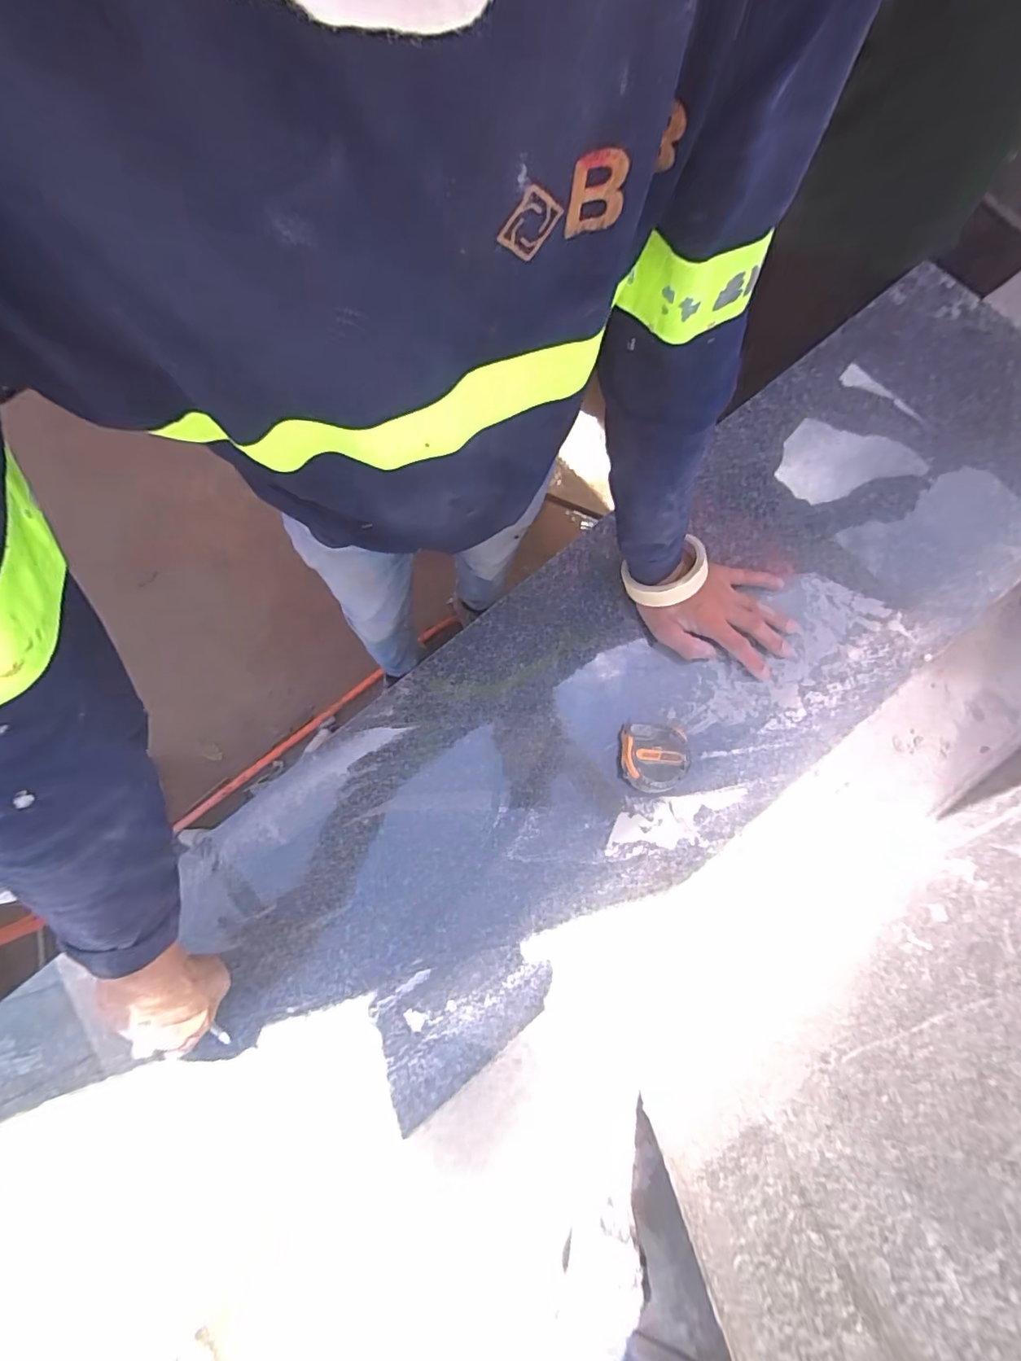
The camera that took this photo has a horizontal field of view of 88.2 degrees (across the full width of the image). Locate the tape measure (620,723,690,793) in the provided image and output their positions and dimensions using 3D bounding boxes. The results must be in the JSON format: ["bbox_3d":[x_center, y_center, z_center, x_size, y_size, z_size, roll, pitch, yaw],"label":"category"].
[{"bbox_3d":[0.154,0.085,0.564,0.065,0.051,0.069,4,82,5],"label":"tape measure"}]

